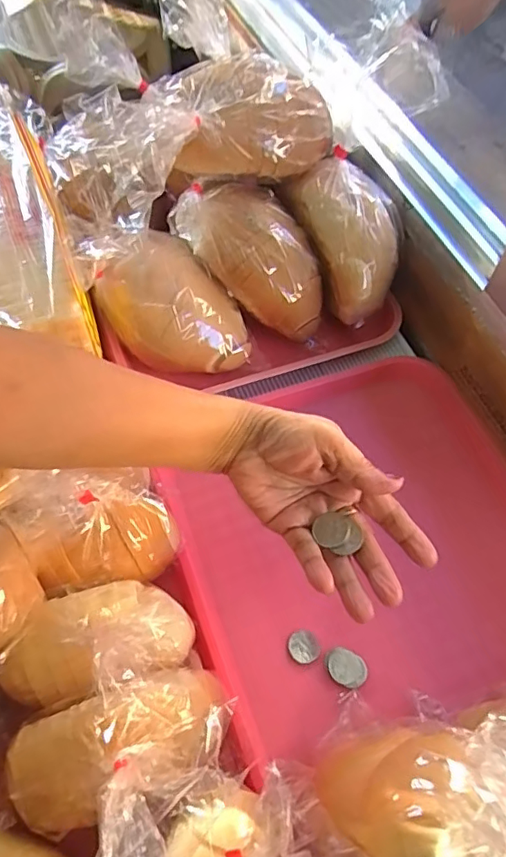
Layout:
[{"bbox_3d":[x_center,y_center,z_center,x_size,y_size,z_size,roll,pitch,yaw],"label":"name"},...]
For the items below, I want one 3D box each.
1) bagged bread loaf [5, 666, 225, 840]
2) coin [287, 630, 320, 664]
[{"bbox_3d":[-0.081,0.183,0.314,0.130,0.049,0.061,-16,60,-13],"label":"bagged bread loaf"},{"bbox_3d":[0.039,0.167,0.421,0.022,0.004,0.023,-19,61,-15],"label":"coin"}]

